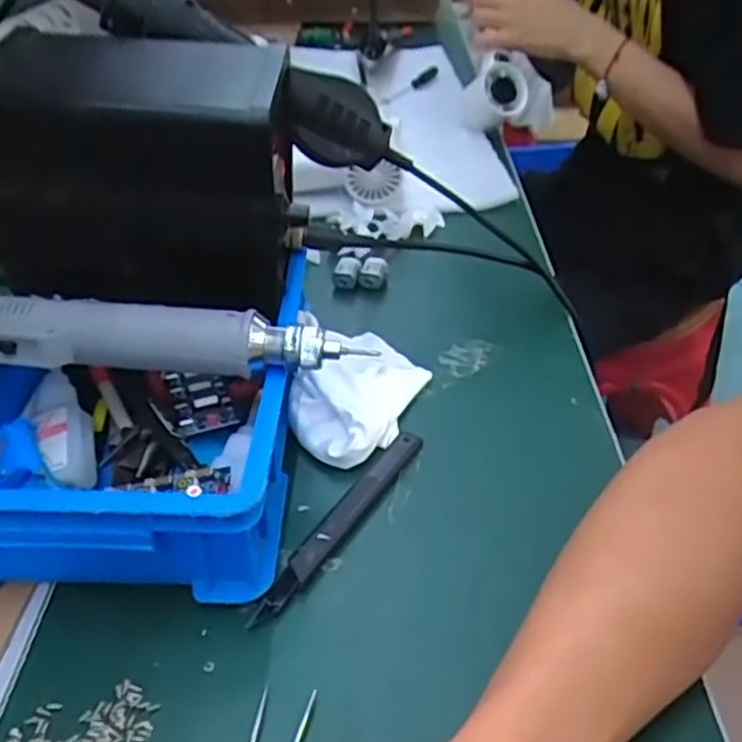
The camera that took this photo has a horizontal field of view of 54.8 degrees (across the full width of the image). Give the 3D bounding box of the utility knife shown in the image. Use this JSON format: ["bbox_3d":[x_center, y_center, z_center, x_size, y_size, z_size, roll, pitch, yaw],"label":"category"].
[{"bbox_3d":[-0.015,0.077,0.374,0.016,0.009,0.140,22,44,25],"label":"utility knife"}]

